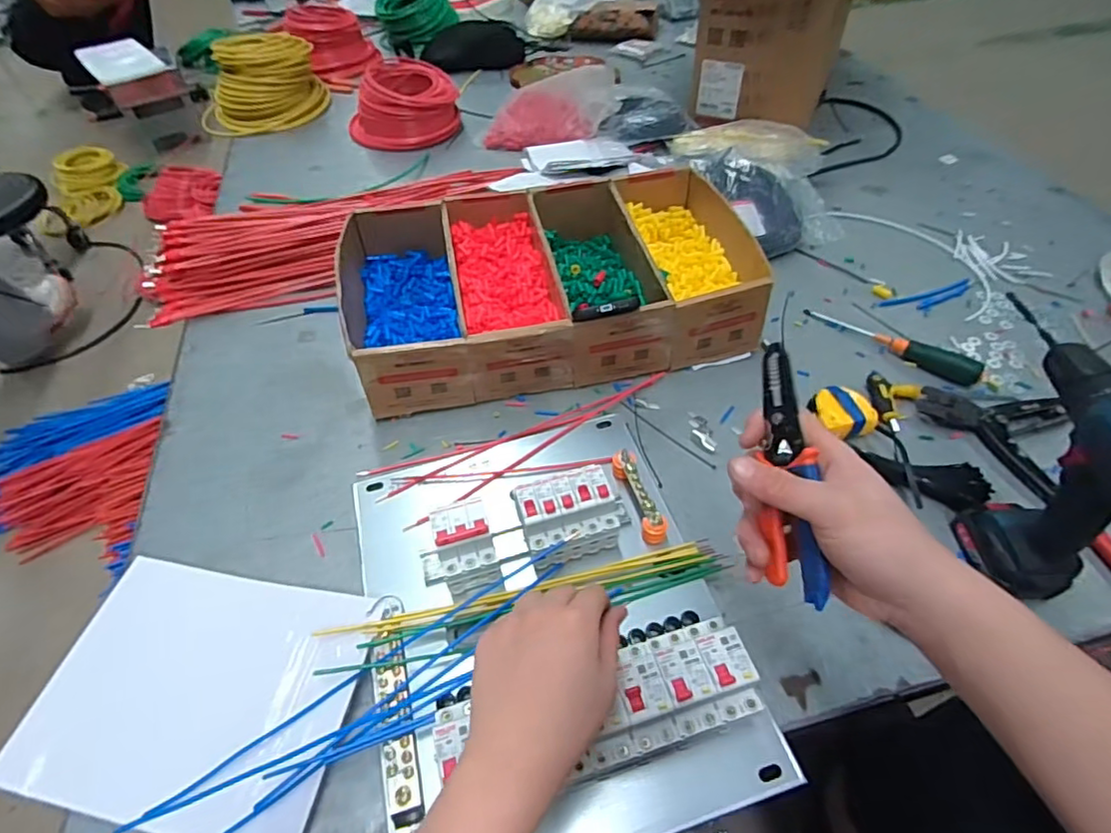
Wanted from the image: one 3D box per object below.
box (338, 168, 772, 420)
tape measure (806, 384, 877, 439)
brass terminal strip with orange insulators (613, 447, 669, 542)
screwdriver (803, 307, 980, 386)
[{"bbox_3d":[-0.008,-0.187,0.799,0.531,0.113,0.322,-13,52,-8],"label":"box"},{"bbox_3d":[0.338,-0.003,0.685,0.072,0.040,0.067,-18,50,-11],"label":"tape measure"},{"bbox_3d":[0.091,0.084,0.609,0.027,0.043,0.100,-16,52,-10],"label":"brass terminal strip with orange insulators"},{"bbox_3d":[0.454,-0.102,0.779,0.226,0.026,0.039,32,59,25],"label":"screwdriver"}]

